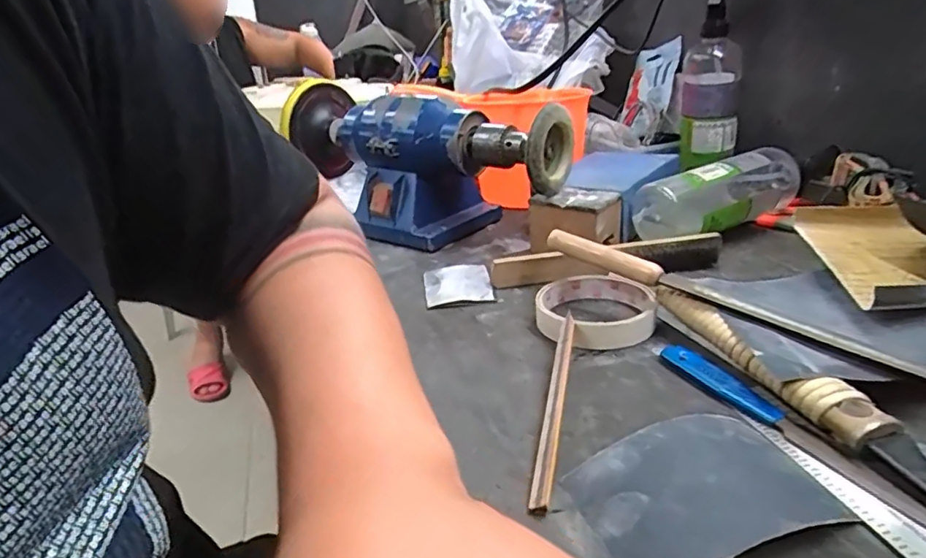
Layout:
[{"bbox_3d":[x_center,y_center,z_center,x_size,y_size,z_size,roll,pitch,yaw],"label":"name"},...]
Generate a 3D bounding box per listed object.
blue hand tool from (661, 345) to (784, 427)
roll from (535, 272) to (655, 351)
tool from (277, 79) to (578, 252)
[{"bbox_3d":[0.147,0.059,0.328,0.016,0.007,0.084,-13,25,-17],"label":"blue hand tool"},{"bbox_3d":[0.095,0.022,0.409,0.081,0.020,0.085,2,25,17],"label":"roll"},{"bbox_3d":[-0.042,-0.120,0.610,0.325,0.141,0.126,15,31,39],"label":"tool"}]

